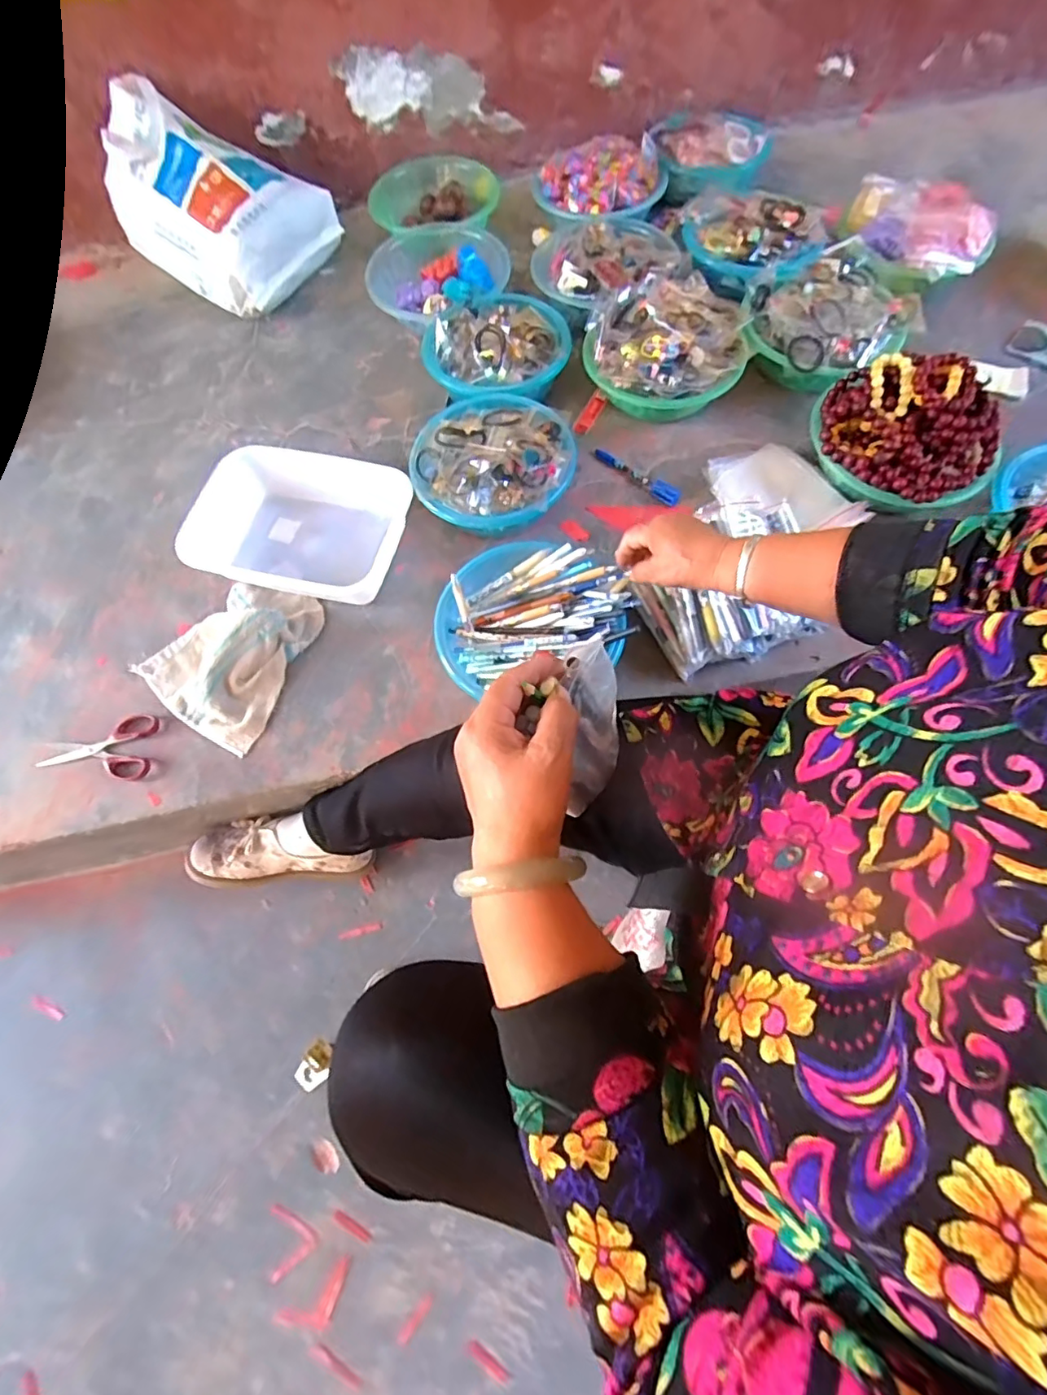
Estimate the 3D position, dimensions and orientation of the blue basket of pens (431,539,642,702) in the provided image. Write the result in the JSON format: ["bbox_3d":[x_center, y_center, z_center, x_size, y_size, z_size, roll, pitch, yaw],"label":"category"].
[{"bbox_3d":[0.000,-0.112,0.689,0.231,0.104,0.222,-14,67,-4],"label":"blue basket of pens"}]

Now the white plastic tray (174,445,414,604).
[{"bbox_3d":[-0.304,-0.233,0.762,0.267,0.085,0.204,9,68,5],"label":"white plastic tray"}]

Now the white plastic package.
[{"bbox_3d":[-0.547,-0.901,0.980,0.332,0.218,0.262,34,72,15],"label":"white plastic package"}]

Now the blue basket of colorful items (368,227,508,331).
[{"bbox_3d":[-0.153,-0.739,0.961,0.229,0.076,0.237,-1,67,1],"label":"blue basket of colorful items"}]

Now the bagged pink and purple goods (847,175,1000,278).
[{"bbox_3d":[0.644,-0.766,0.874,0.226,0.046,0.189,21,70,11],"label":"bagged pink and purple goods"}]

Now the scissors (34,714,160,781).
[{"bbox_3d":[-0.539,0.059,0.694,0.144,0.008,0.084,7,67,5],"label":"scissors"}]

